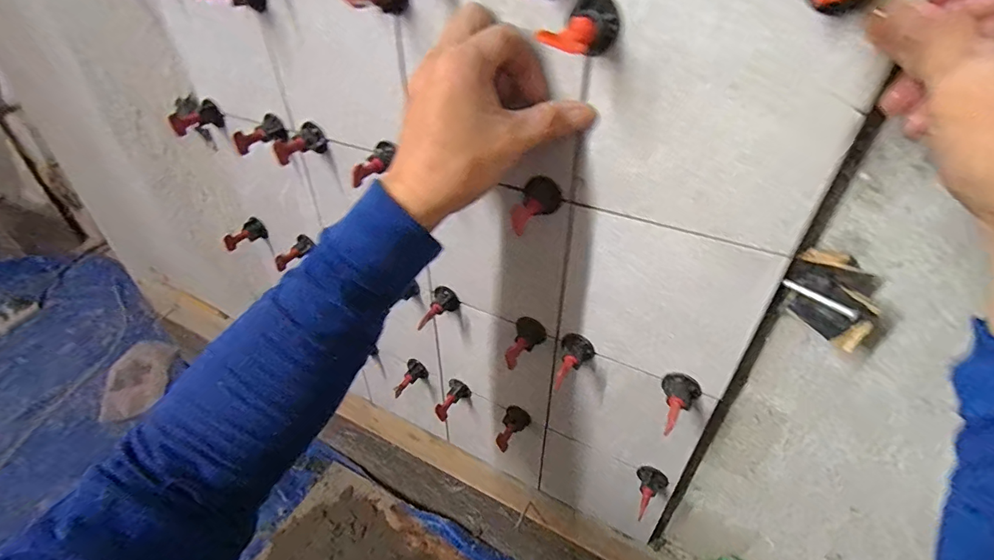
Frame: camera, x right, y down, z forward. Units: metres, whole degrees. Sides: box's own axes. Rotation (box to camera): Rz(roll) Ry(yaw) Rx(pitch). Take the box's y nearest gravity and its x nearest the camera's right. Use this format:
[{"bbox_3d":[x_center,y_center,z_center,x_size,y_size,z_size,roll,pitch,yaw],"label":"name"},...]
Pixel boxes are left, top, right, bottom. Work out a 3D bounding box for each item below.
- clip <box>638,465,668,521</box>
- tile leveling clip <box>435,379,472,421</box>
[{"bbox_3d":[0.157,0.222,0.471,0.030,0.028,0.047,24,45,26],"label":"clip"},{"bbox_3d":[-0.058,0.152,0.566,0.028,0.028,0.051,27,59,28],"label":"tile leveling clip"}]

